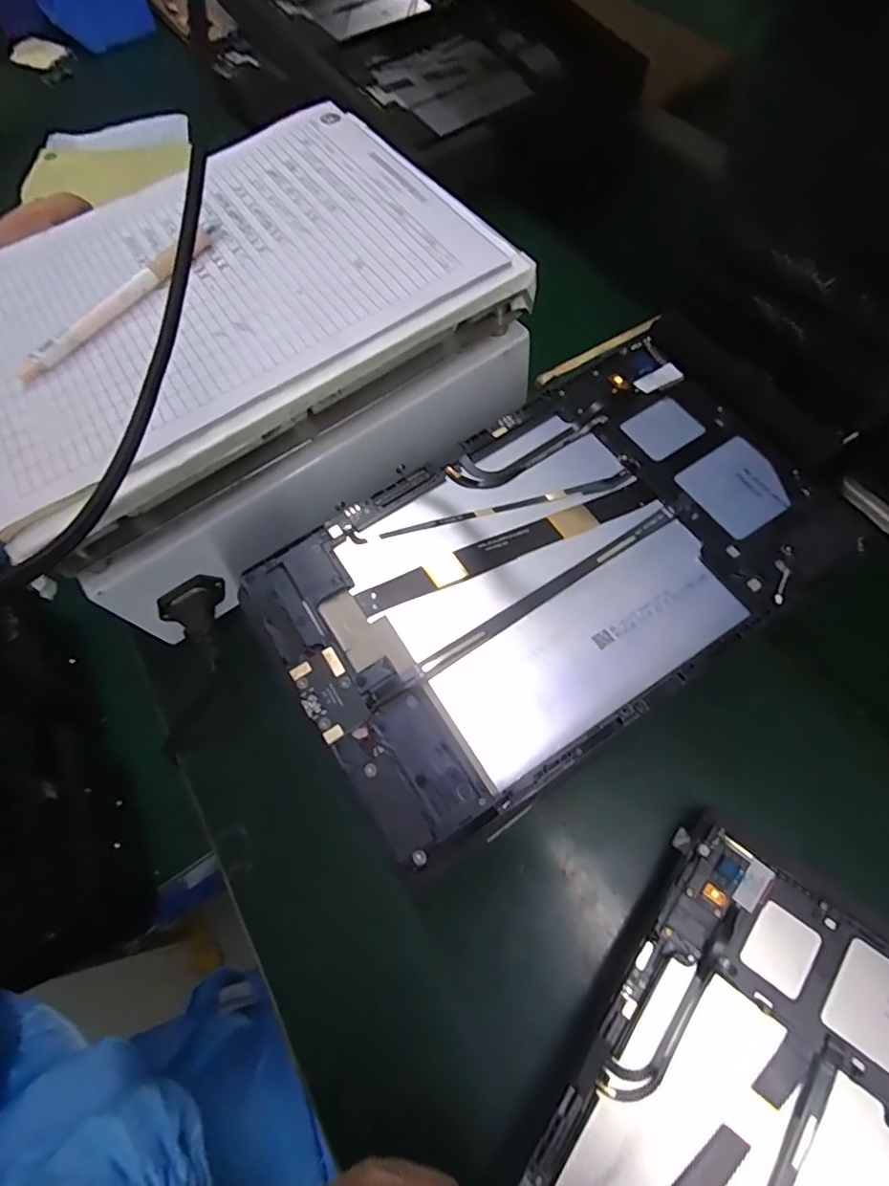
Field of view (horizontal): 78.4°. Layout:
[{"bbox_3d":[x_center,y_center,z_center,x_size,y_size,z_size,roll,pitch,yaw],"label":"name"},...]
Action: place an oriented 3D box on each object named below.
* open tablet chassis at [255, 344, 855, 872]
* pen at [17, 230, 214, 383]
[{"bbox_3d":[0.045,-0.014,0.242,0.236,0.014,0.145,-33,67,-11],"label":"open tablet chassis"},{"bbox_3d":[-0.180,-0.161,0.300,0.011,0.010,0.130,38,73,19],"label":"pen"}]

